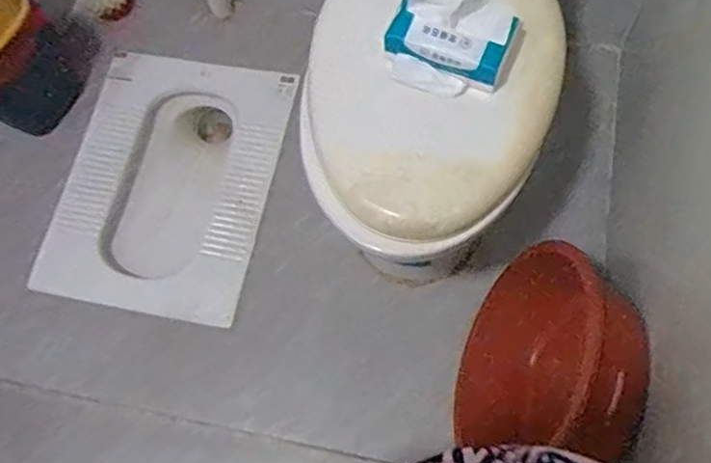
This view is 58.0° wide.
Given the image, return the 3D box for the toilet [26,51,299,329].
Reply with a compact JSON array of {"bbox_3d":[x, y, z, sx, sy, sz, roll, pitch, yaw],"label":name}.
[{"bbox_3d":[-0.409,-0.107,1.437,0.443,0.154,0.604,11,62,3],"label":"toilet"}]

